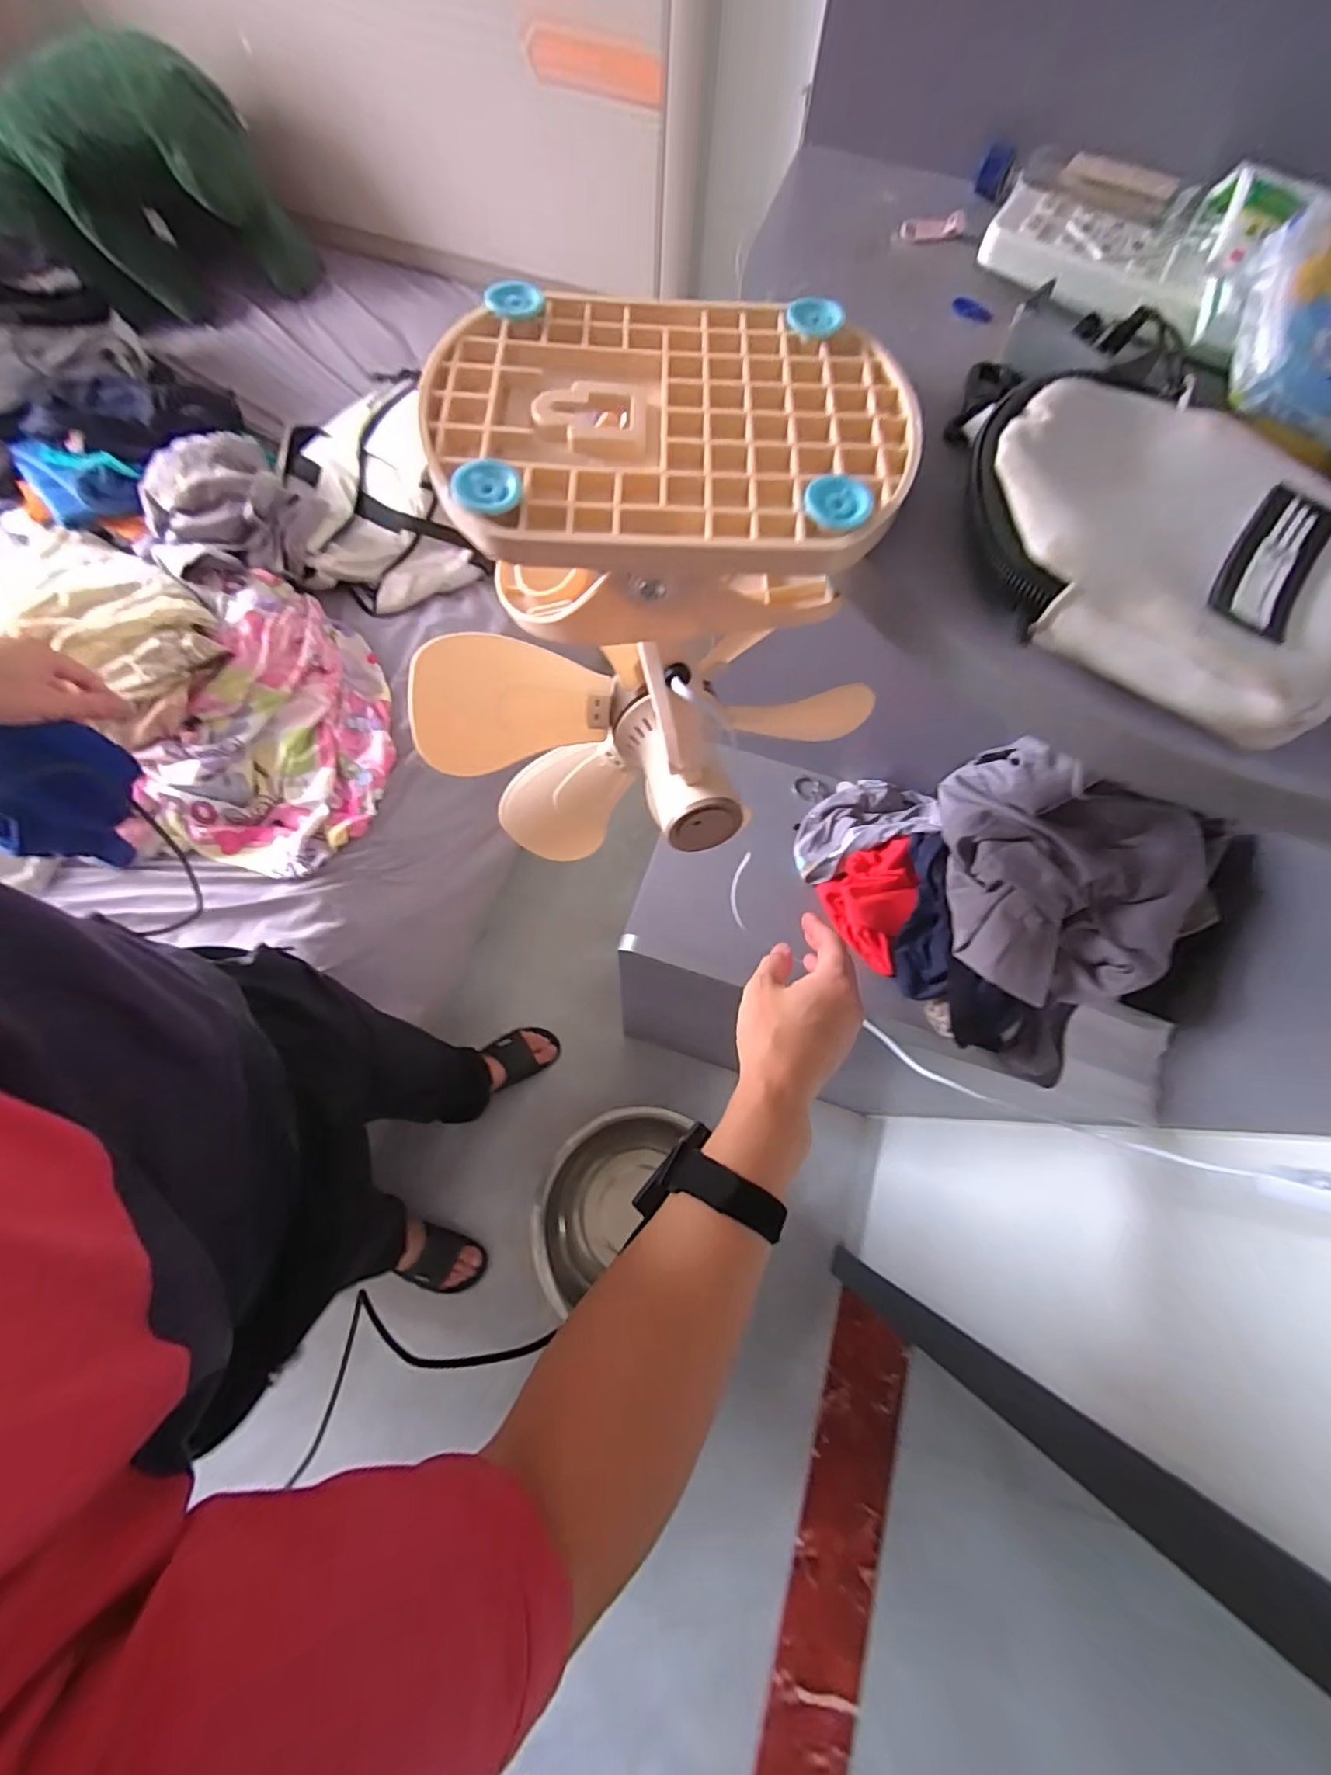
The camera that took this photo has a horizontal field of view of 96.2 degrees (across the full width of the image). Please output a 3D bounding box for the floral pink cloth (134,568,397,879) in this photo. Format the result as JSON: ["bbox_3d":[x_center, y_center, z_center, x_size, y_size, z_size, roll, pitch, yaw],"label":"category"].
[{"bbox_3d":[-0.541,-0.242,0.850,0.262,0.104,0.422,3,70,-1],"label":"floral pink cloth"}]

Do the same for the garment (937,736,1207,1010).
[{"bbox_3d":[0.350,-0.015,0.511,0.174,0.092,0.210,2,70,-2],"label":"garment"}]

